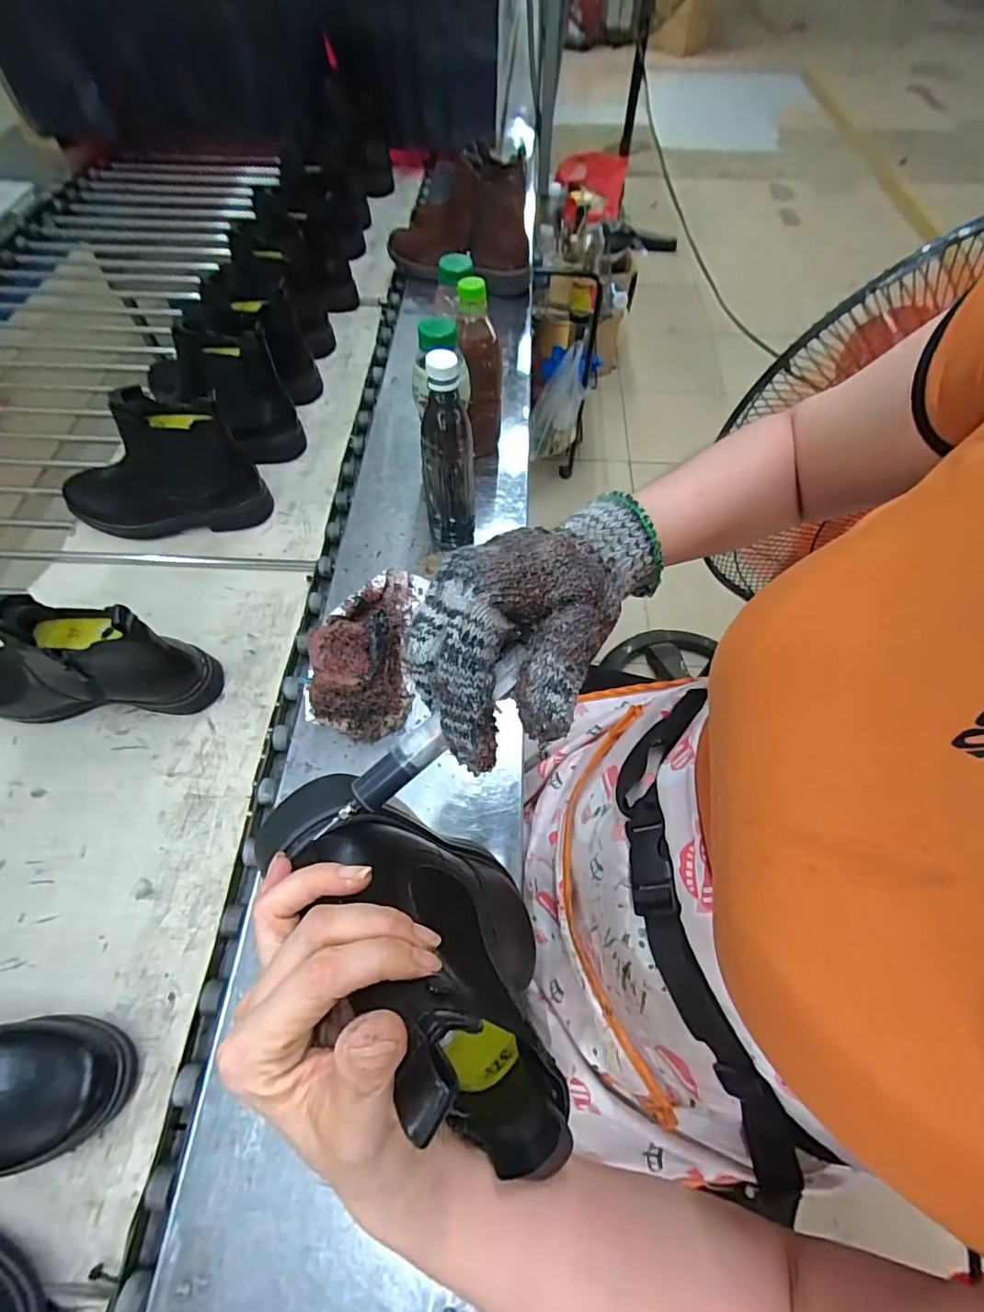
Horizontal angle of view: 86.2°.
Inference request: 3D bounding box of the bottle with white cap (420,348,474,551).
[{"bbox_3d":[-0.047,-0.208,0.573,0.056,0.221,0.051,-7,61,-4],"label":"bottle with white cap"}]

